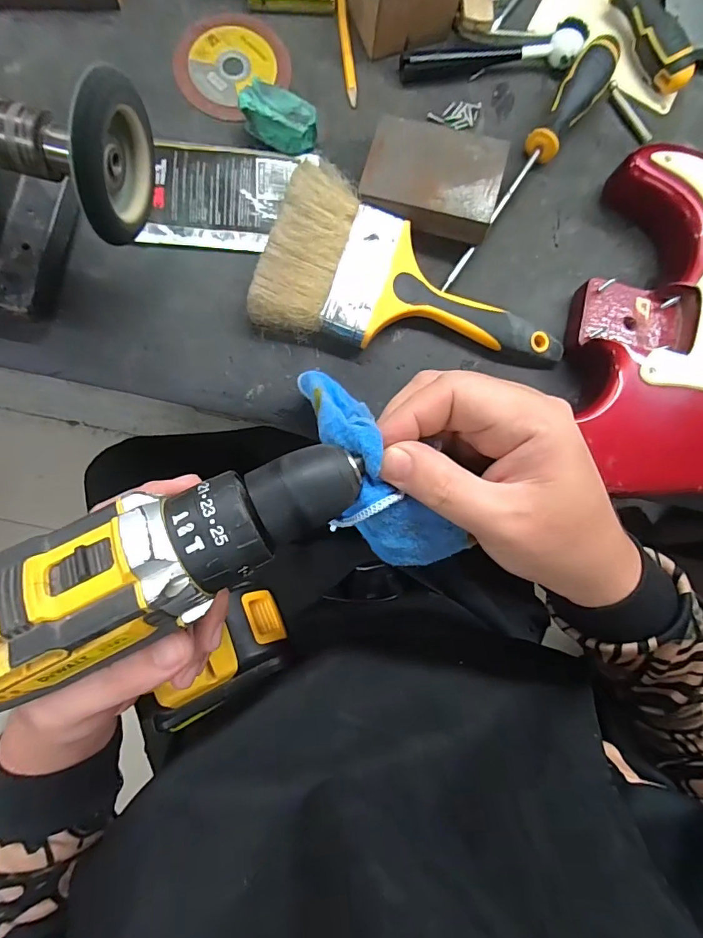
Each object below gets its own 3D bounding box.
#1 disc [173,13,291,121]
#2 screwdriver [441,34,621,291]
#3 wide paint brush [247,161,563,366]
[{"bbox_3d":[-0.097,-0.320,0.355,0.083,0.004,0.085,0,85,-5],"label":"disc"},{"bbox_3d":[0.139,-0.237,0.354,0.029,0.031,0.233,34,83,-2],"label":"screwdriver"},{"bbox_3d":[0.049,-0.142,0.338,0.227,0.035,0.112,9,84,-5],"label":"wide paint brush"}]

